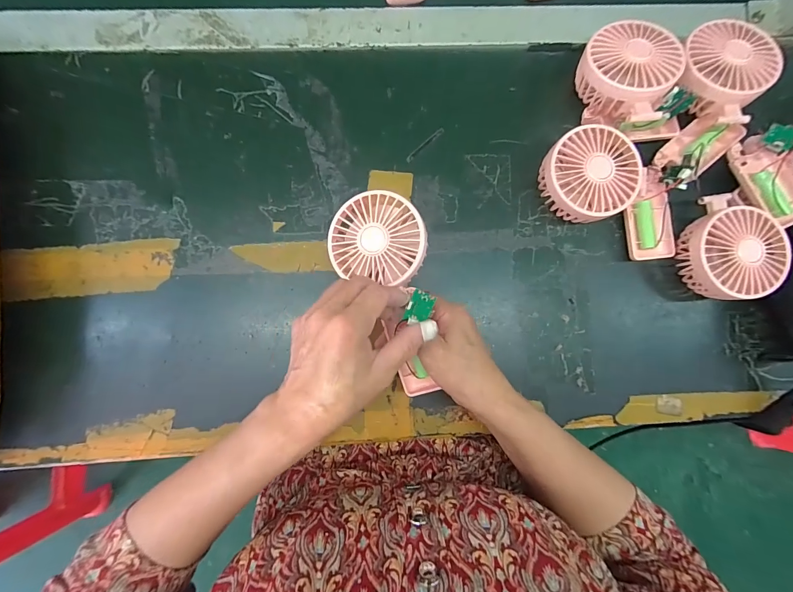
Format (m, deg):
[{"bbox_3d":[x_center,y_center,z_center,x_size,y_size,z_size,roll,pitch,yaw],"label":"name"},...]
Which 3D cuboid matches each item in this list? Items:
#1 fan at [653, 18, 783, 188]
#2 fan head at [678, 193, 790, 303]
[{"bbox_3d":[0.312,-0.184,0.347,0.089,0.051,0.165,9,86,-2],"label":"fan"},{"bbox_3d":[0.325,-0.046,0.345,0.080,0.045,0.097,19,86,-2],"label":"fan head"}]

